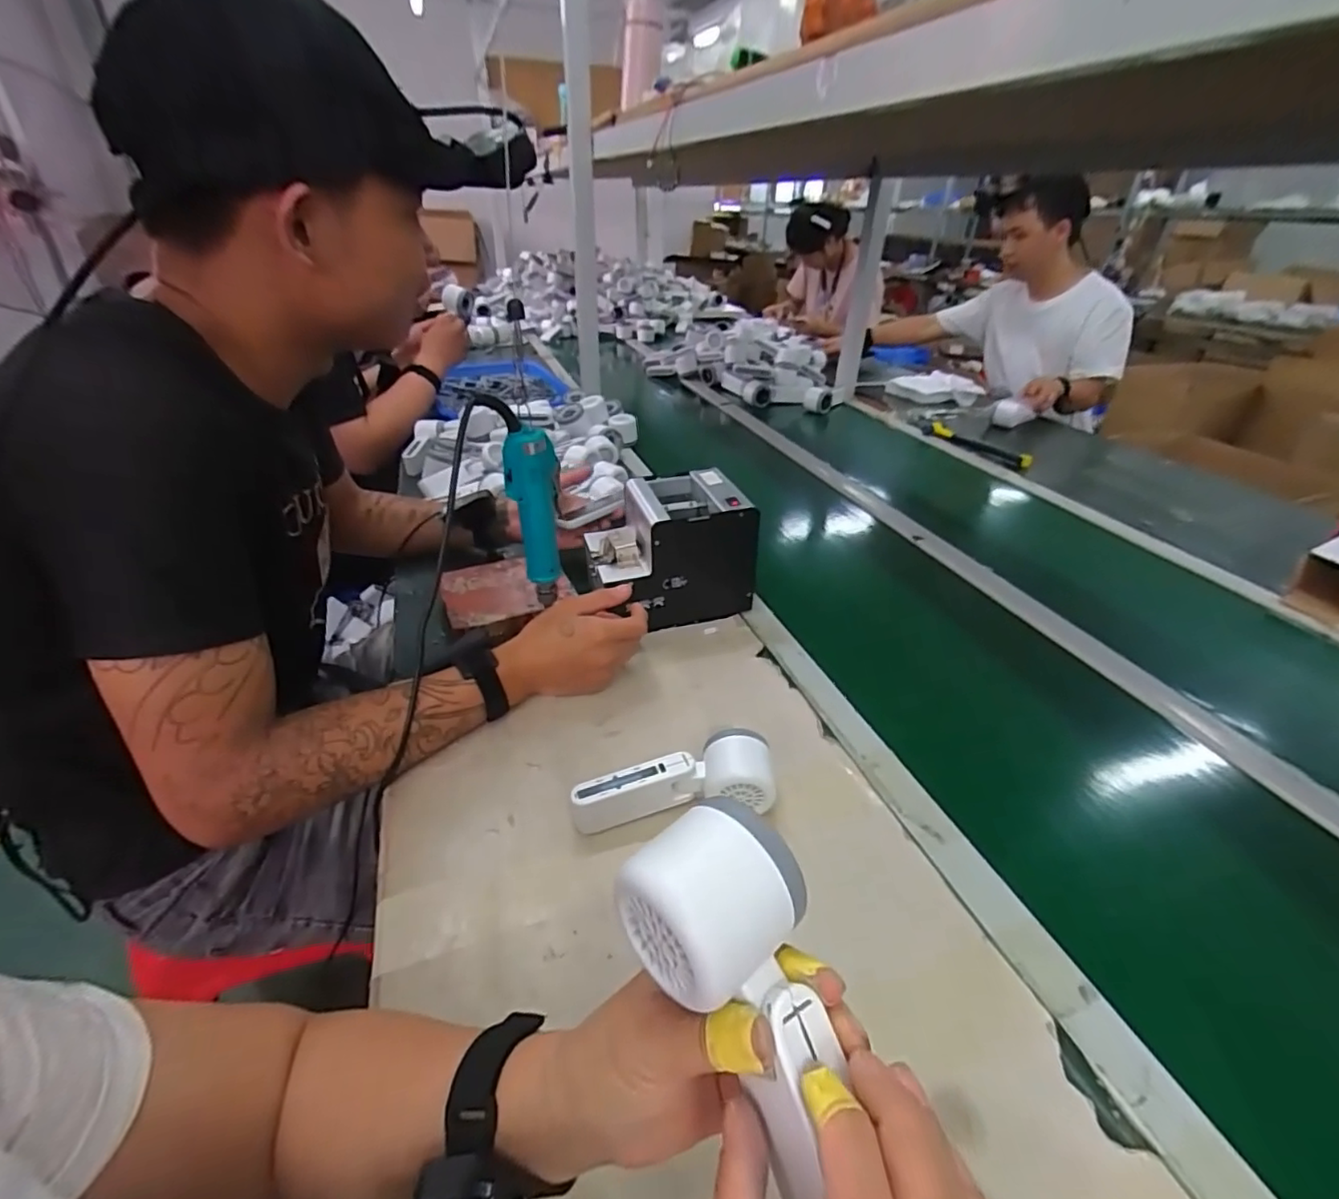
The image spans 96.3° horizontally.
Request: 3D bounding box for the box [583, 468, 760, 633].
[{"bbox_3d":[-0.002,-0.057,0.730,0.182,0.152,0.121,-8,34,-15],"label":"box"}]

